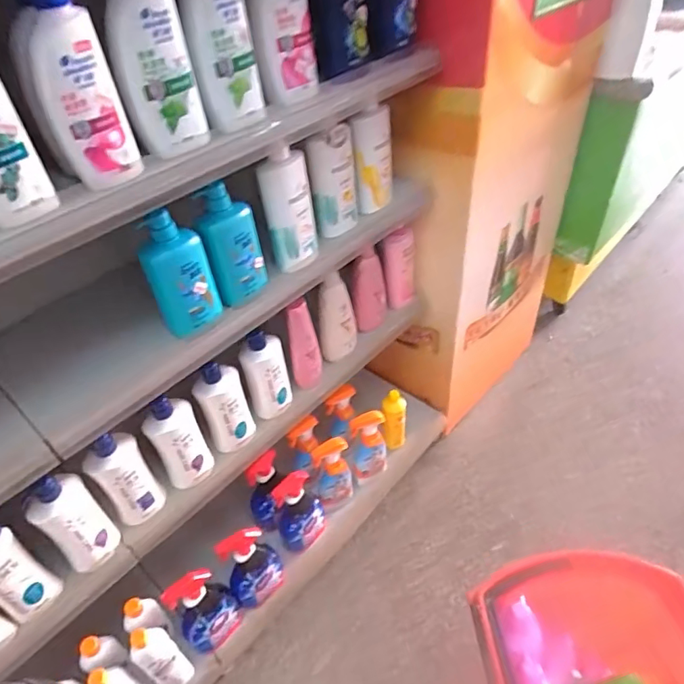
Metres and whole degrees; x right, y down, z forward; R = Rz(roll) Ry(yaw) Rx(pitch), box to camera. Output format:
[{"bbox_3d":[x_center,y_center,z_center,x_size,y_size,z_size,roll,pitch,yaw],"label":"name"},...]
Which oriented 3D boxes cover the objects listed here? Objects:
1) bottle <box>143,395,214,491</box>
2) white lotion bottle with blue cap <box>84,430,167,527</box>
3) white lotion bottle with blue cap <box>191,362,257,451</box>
[{"bbox_3d":[-0.304,0.194,0.968,0.049,0.217,0.089,25,51,28],"label":"bottle"},{"bbox_3d":[-0.385,0.235,0.902,0.086,0.217,0.059,-33,50,-26],"label":"white lotion bottle with blue cap"},{"bbox_3d":[-0.235,0.131,1.026,0.090,0.213,0.047,-24,47,-19],"label":"white lotion bottle with blue cap"}]

